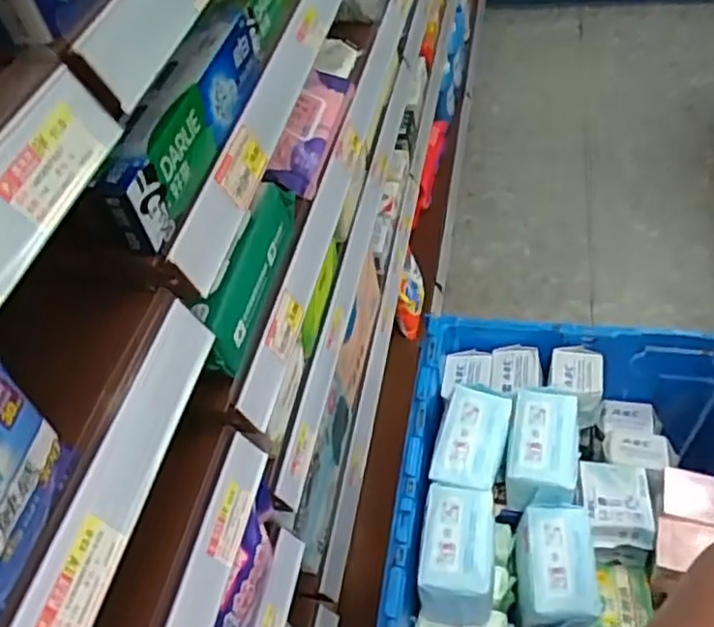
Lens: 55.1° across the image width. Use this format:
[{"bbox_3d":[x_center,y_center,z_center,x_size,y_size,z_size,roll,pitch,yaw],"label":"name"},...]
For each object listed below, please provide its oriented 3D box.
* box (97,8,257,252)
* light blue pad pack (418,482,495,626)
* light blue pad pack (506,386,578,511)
[{"bbox_3d":[-0.125,-0.159,0.521,0.043,0.064,0.271,2,49,10],"label":"box"},{"bbox_3d":[0.106,0.252,0.724,0.075,0.085,0.124,2,49,9],"label":"light blue pad pack"},{"bbox_3d":[0.209,0.153,0.780,0.075,0.073,0.124,4,50,12],"label":"light blue pad pack"}]

